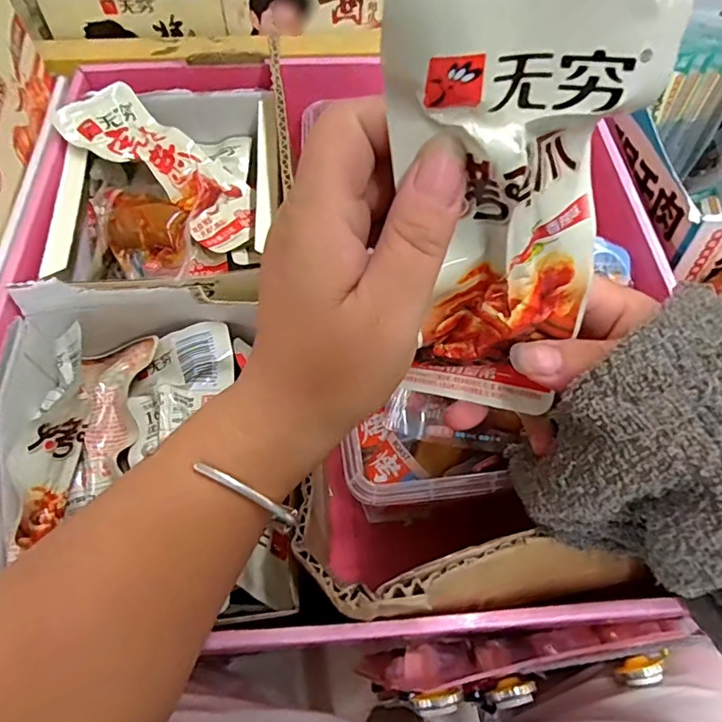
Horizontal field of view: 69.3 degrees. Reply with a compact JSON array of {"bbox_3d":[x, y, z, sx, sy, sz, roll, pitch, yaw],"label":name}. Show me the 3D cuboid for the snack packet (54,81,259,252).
[{"bbox_3d":[-0.134,-0.137,0.364,0.149,0.025,0.063,40,67,0],"label":"snack packet"}]

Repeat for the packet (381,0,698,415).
[{"bbox_3d":[0.046,-0.041,0.168,0.072,0.158,0.017,-9,46,-4],"label":"packet"}]

